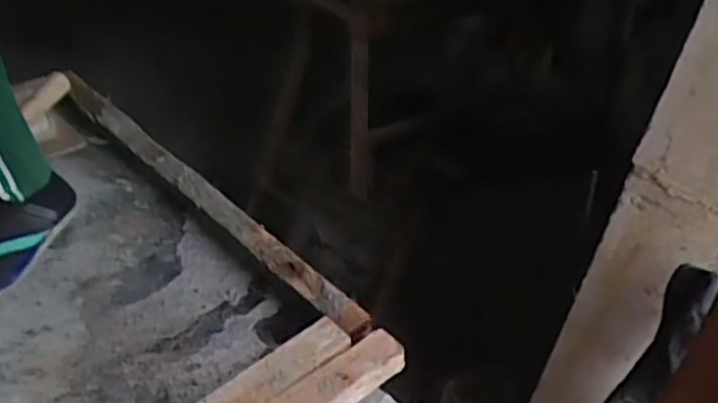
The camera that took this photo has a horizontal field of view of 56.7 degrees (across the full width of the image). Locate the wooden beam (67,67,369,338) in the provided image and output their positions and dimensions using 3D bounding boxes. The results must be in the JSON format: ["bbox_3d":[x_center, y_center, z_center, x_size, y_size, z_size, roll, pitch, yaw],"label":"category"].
[{"bbox_3d":[-0.248,-0.025,1.018,0.709,0.027,0.038,34,41,31],"label":"wooden beam"}]

